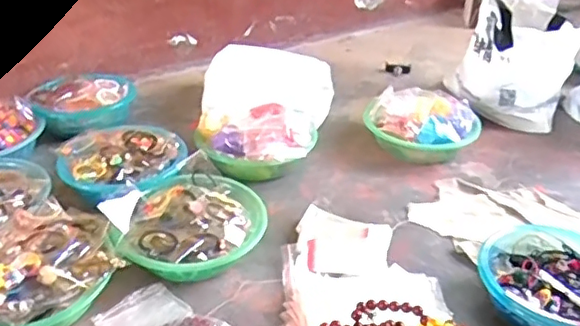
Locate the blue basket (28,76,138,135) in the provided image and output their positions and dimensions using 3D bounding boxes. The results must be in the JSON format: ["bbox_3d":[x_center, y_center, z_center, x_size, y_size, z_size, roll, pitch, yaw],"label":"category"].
[{"bbox_3d":[-0.457,-0.137,1.314,0.213,0.062,0.206,-5,32,-9],"label":"blue basket"}]

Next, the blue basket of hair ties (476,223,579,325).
[{"bbox_3d":[0.389,0.176,0.892,0.252,0.081,0.241,1,31,0],"label":"blue basket of hair ties"}]

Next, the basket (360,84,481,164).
[{"bbox_3d":[0.276,-0.089,1.252,0.226,0.124,0.210,6,32,8],"label":"basket"}]

